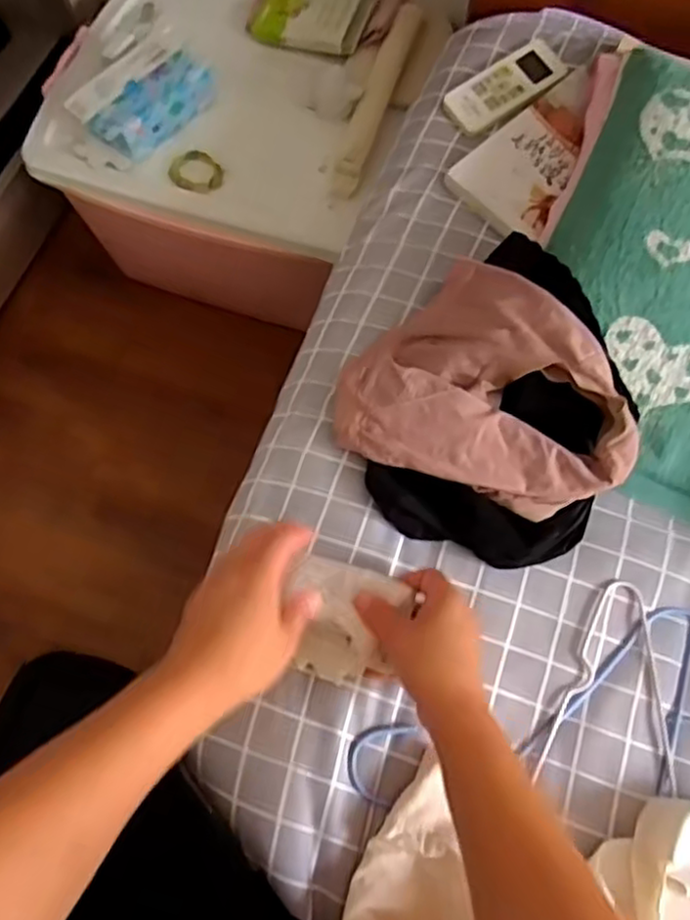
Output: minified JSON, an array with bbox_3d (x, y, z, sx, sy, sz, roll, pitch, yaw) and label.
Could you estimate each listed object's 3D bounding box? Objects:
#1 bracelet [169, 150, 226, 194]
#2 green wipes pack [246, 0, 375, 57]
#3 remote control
[{"bbox_3d":[-0.202,-0.396,0.947,0.069,0.019,0.061,2,70,1],"label":"bracelet"},{"bbox_3d":[-0.051,-0.642,0.998,0.172,0.034,0.104,20,71,7],"label":"green wipes pack"},{"bbox_3d":[0.173,-0.398,0.742,0.133,0.022,0.065,-32,73,-11],"label":"remote control"}]

